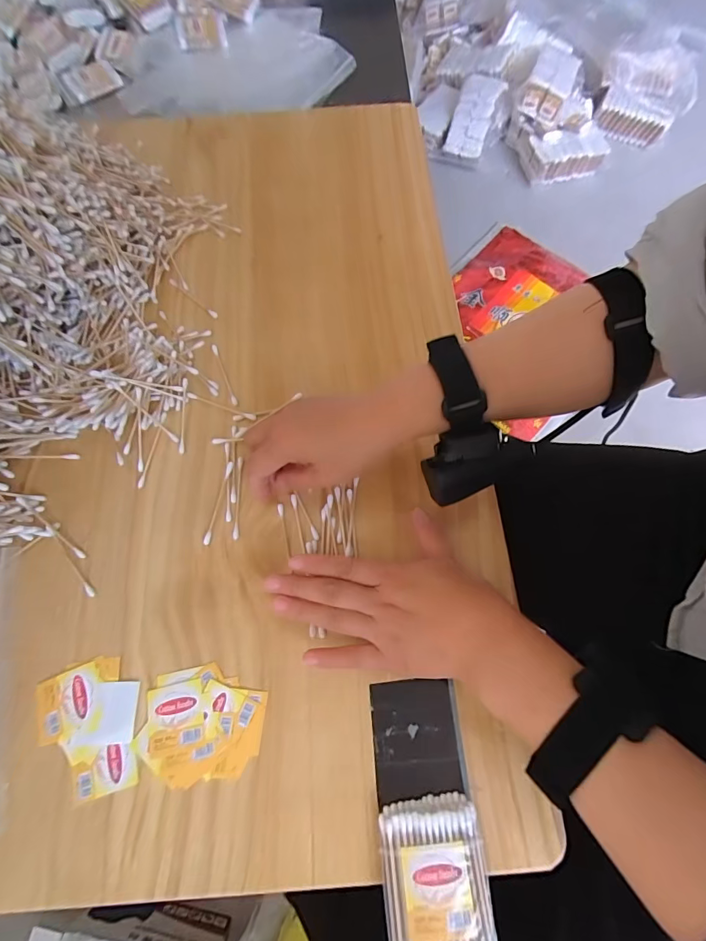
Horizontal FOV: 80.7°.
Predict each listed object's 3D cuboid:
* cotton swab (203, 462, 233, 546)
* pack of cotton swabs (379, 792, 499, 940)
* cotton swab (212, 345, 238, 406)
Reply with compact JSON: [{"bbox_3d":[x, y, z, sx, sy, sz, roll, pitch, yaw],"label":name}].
[{"bbox_3d":[-0.112,0.027,0.346,0.007,0.005,0.070,11,70,3],"label":"cotton swab"},{"bbox_3d":[0.052,0.266,0.246,0.063,0.019,0.113,-5,69,-1],"label":"pack of cotton swabs"},{"bbox_3d":[-0.120,-0.091,0.387,0.005,0.004,0.069,-22,72,-9],"label":"cotton swab"}]

